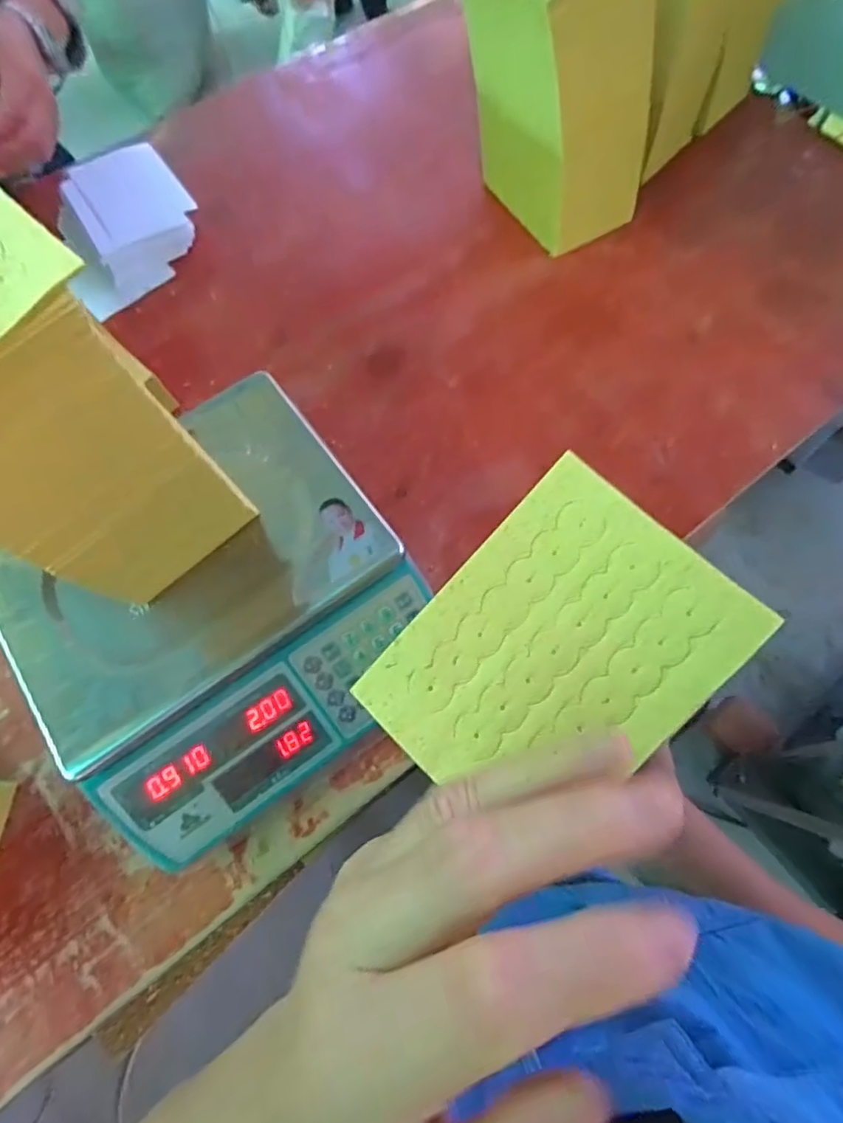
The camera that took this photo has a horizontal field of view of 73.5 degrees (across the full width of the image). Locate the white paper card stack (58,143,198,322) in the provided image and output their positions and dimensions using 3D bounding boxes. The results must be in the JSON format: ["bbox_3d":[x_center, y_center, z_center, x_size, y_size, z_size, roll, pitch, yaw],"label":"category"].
[{"bbox_3d":[-0.372,-0.418,0.704,0.172,0.046,0.203,-33,72,-9],"label":"white paper card stack"}]

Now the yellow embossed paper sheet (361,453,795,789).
[{"bbox_3d":[0.061,0.044,0.265,0.117,0.009,0.157,43,94,15],"label":"yellow embossed paper sheet"}]

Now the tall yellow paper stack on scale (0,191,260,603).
[{"bbox_3d":[-0.230,-0.088,0.360,0.119,0.255,0.155,-41,73,-12],"label":"tall yellow paper stack on scale"}]

